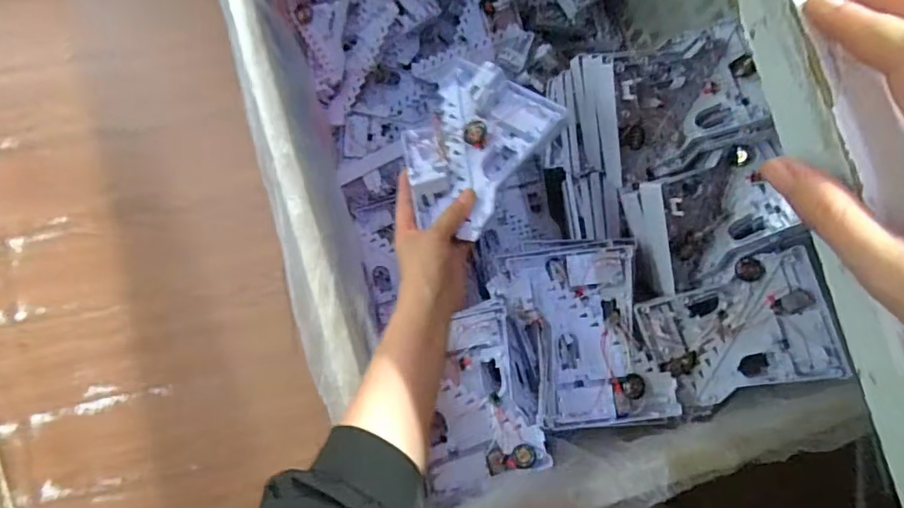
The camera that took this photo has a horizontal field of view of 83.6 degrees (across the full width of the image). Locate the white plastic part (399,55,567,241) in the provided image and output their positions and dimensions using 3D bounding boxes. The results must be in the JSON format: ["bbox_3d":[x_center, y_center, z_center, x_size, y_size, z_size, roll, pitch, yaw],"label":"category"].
[{"bbox_3d":[0.009,-0.109,0.506,0.145,0.048,0.169,33,85,26],"label":"white plastic part"}]

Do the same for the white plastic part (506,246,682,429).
[{"bbox_3d":[0.148,0.086,0.541,0.134,0.029,0.186,-11,83,-7],"label":"white plastic part"}]

